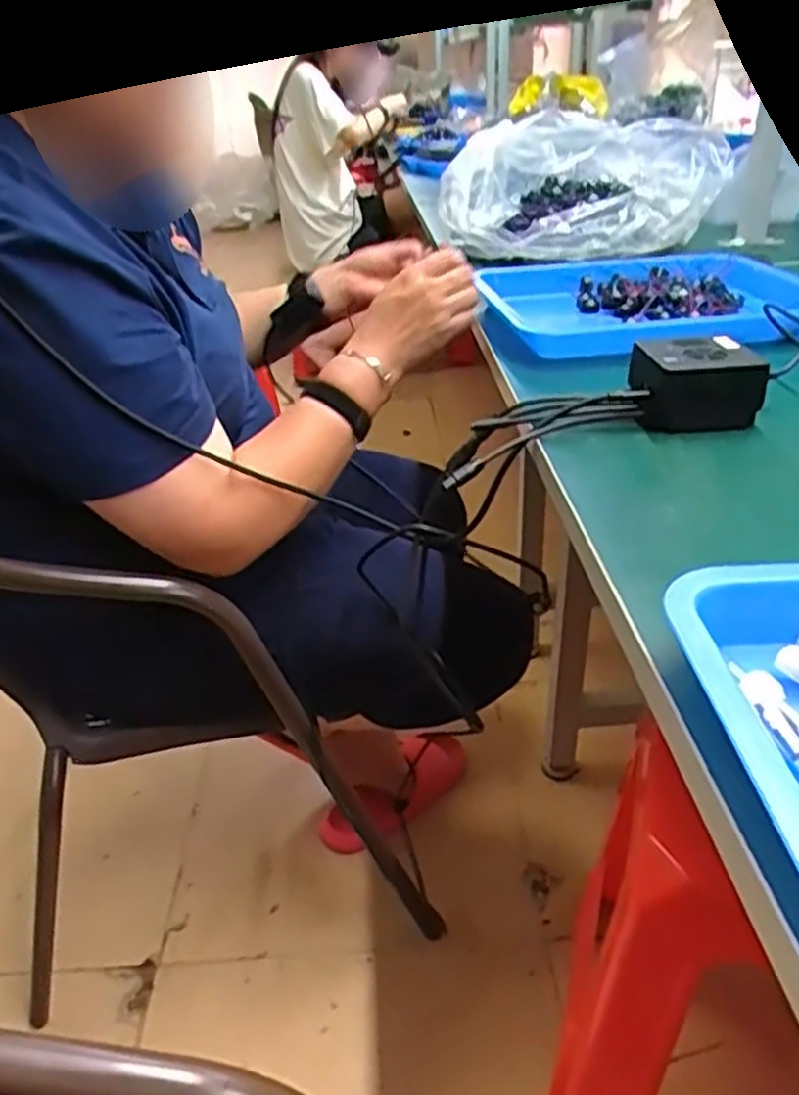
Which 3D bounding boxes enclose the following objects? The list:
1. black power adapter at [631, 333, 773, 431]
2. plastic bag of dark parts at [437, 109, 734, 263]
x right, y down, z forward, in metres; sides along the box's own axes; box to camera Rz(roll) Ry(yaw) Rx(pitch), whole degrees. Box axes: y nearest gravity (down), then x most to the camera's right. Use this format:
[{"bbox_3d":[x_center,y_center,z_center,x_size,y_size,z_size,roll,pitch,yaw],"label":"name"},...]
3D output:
[{"bbox_3d":[0.219,-0.122,0.582,0.085,0.055,0.065,-4,32,-2],"label":"black power adapter"},{"bbox_3d":[0.254,-0.511,1.102,0.371,0.148,0.264,1,30,10],"label":"plastic bag of dark parts"}]

